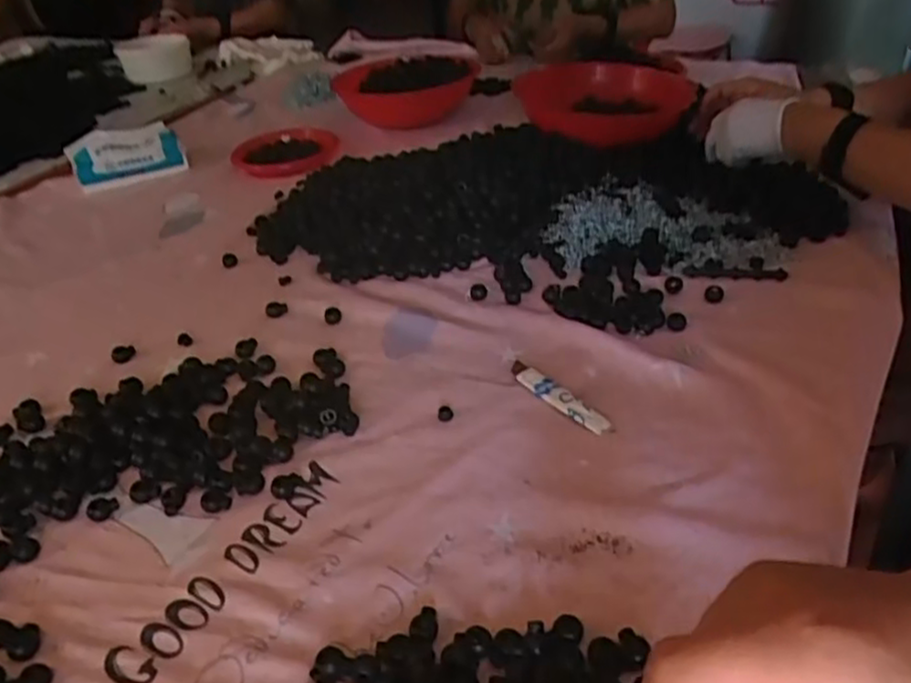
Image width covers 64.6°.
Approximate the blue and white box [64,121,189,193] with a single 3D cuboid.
[{"bbox_3d":[-0.497,-0.282,1.090,0.158,0.088,0.030,-16,6,-14],"label":"blue and white box"}]

